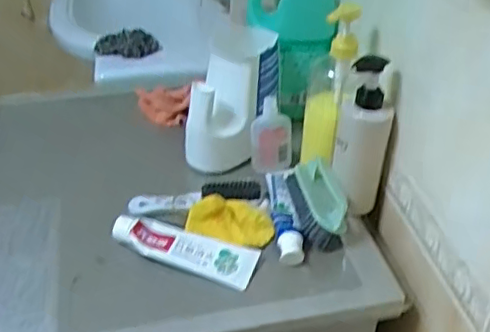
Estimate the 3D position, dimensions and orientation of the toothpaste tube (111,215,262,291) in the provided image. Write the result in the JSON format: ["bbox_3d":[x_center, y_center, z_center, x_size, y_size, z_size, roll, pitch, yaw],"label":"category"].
[{"bbox_3d":[-0.077,0.104,0.758,0.187,0.035,0.057,12,37,14],"label":"toothpaste tube"}]

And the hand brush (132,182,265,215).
[{"bbox_3d":[-0.063,0.040,0.813,0.179,0.029,0.050,-2,36,-5],"label":"hand brush"}]

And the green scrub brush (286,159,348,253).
[{"bbox_3d":[0.097,0.050,0.813,0.060,0.070,0.131,-4,36,-8],"label":"green scrub brush"}]

